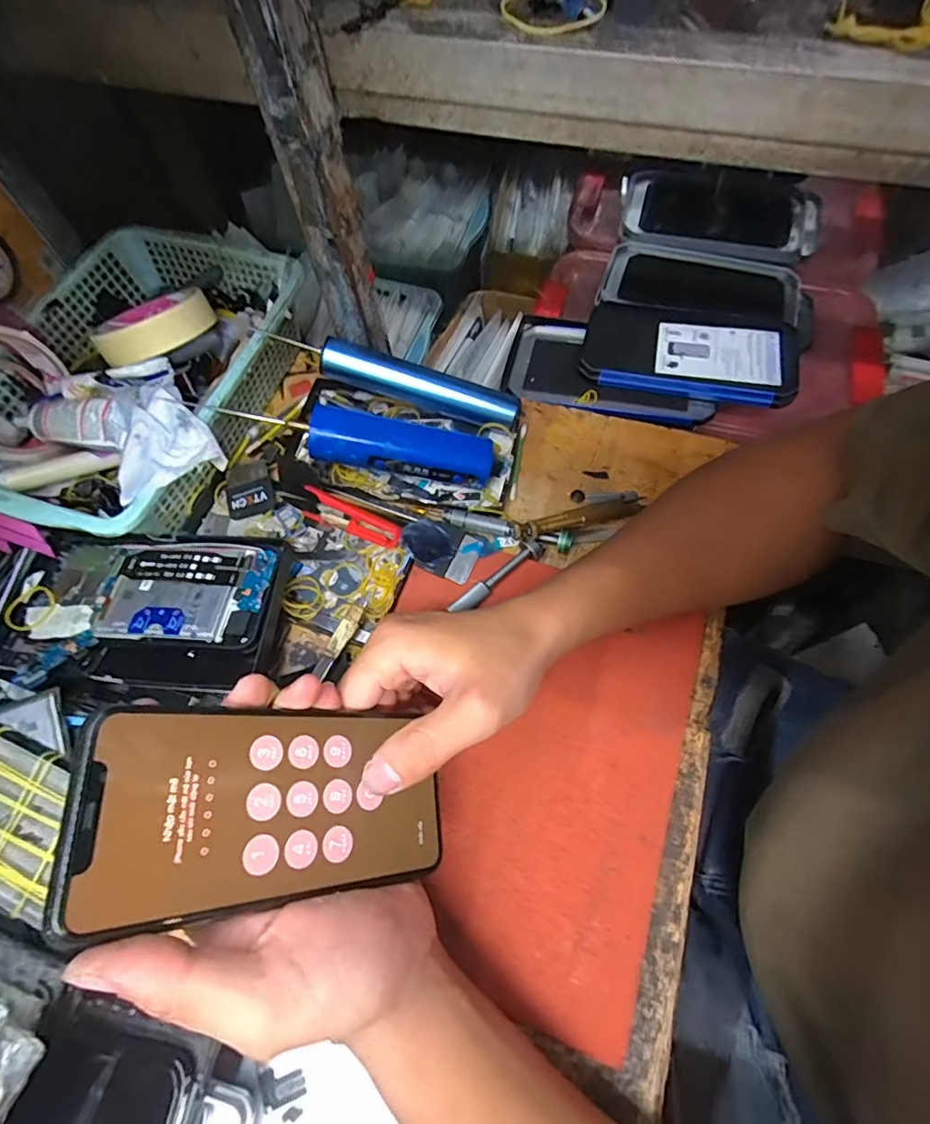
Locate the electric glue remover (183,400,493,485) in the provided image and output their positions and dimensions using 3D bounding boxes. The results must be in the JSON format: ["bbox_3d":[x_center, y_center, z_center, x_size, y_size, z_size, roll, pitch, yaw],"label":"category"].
[{"bbox_3d":[-0.080,-0.089,0.381,0.201,0.024,0.035,10,65,-9],"label":"electric glue remover"}]

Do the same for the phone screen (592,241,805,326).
[{"bbox_3d":[0.227,-0.268,0.512,0.180,0.014,0.098,14,60,12],"label":"phone screen"}]

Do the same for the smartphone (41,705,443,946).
[{"bbox_3d":[-0.076,0.100,0.225,0.152,0.004,0.074,14,58,-38],"label":"smartphone"}]

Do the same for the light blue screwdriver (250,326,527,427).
[{"bbox_3d":[-0.055,-0.145,0.413,0.196,0.022,0.025,15,66,-7],"label":"light blue screwdriver"}]

